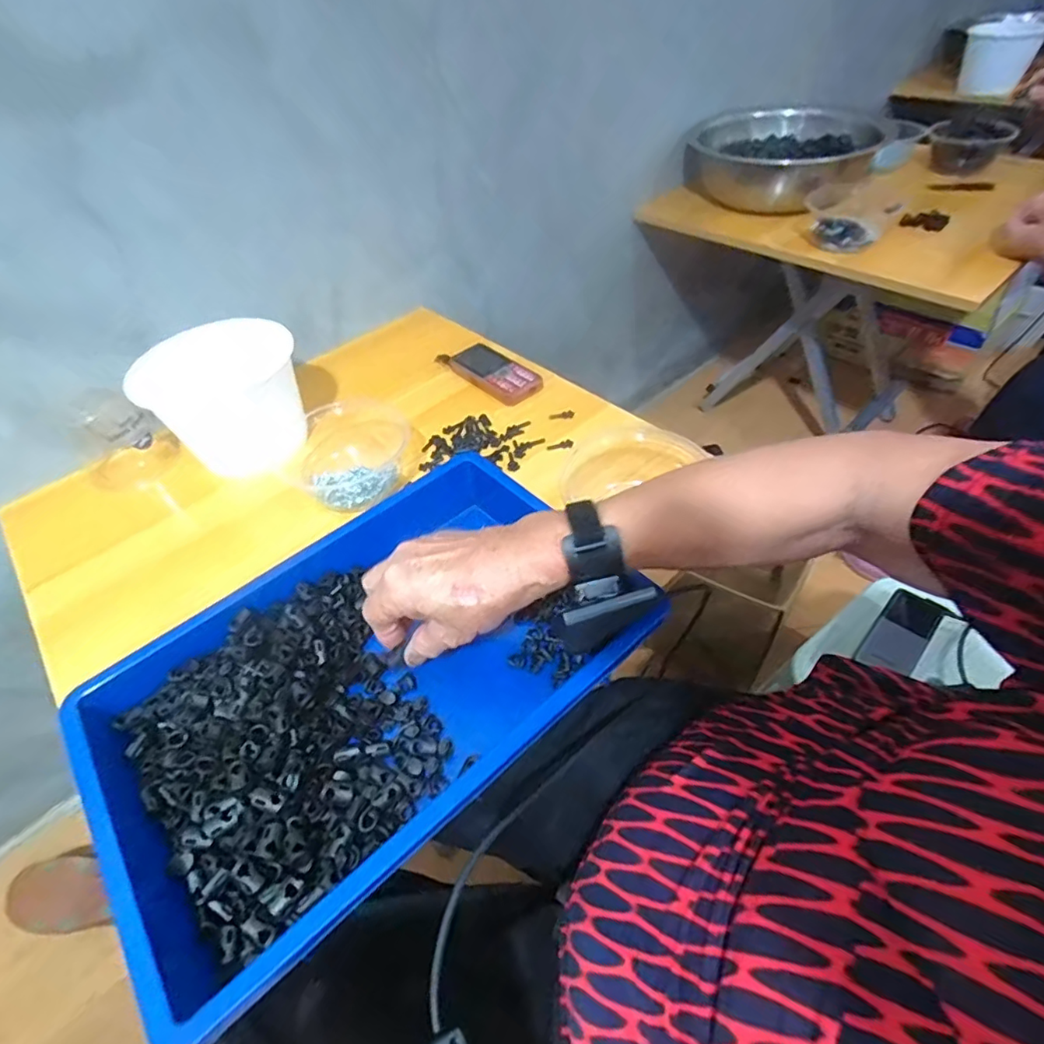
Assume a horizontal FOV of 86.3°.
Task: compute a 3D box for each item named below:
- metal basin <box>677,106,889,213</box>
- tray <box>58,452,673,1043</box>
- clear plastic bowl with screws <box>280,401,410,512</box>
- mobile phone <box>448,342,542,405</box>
[{"bbox_3d":[0.480,-0.688,1.069,0.298,0.116,0.309,-3,48,3],"label":"metal basin"},{"bbox_3d":[-0.109,0.106,0.423,0.375,0.065,0.258,-38,55,-26],"label":"tray"},{"bbox_3d":[-0.179,-0.069,0.588,0.123,0.065,0.099,-17,48,-9],"label":"clear plastic bowl with screws"},{"bbox_3d":[-0.031,-0.192,0.716,0.063,0.018,0.133,-35,54,-23],"label":"mobile phone"}]

